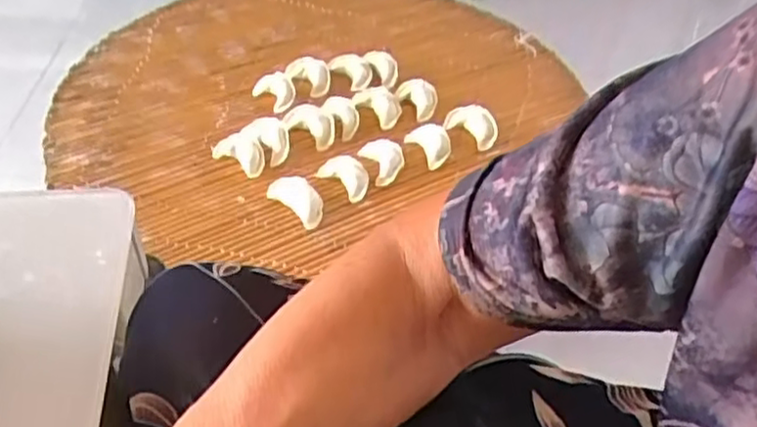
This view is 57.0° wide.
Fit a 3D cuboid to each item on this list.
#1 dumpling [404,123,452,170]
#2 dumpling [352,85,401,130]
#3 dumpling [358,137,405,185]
[{"bbox_3d":[0.058,-0.076,0.769,0.043,0.017,0.067,-8,45,-13],"label":"dumpling"},{"bbox_3d":[0.001,-0.125,0.813,0.046,0.016,0.063,-15,47,-20],"label":"dumpling"},{"bbox_3d":[0.006,-0.058,0.752,0.040,0.019,0.072,-10,46,-16],"label":"dumpling"}]

